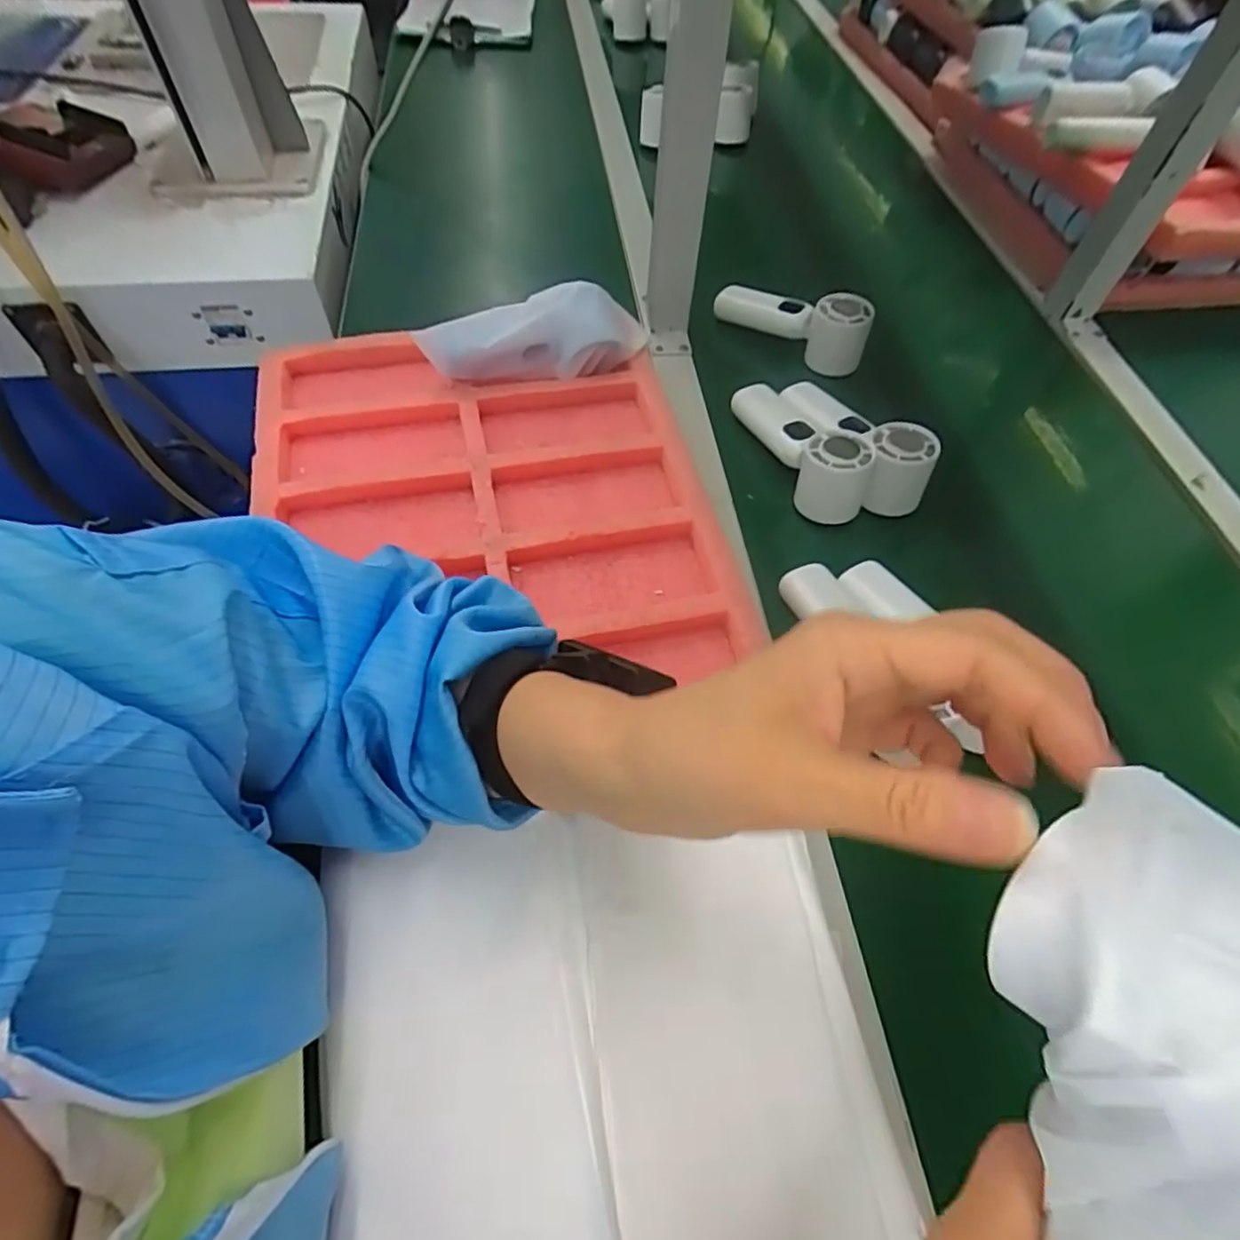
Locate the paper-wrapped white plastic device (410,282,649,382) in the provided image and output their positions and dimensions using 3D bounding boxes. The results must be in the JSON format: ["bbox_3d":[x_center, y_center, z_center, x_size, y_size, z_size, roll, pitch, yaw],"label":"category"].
[{"bbox_3d":[-0.069,-0.236,0.557,0.182,0.062,0.062,-23,63,-16],"label":"paper-wrapped white plastic device"}]

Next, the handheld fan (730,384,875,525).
[{"bbox_3d":[0.153,-0.154,0.562,0.046,0.076,0.144,-20,62,-15],"label":"handheld fan"}]

